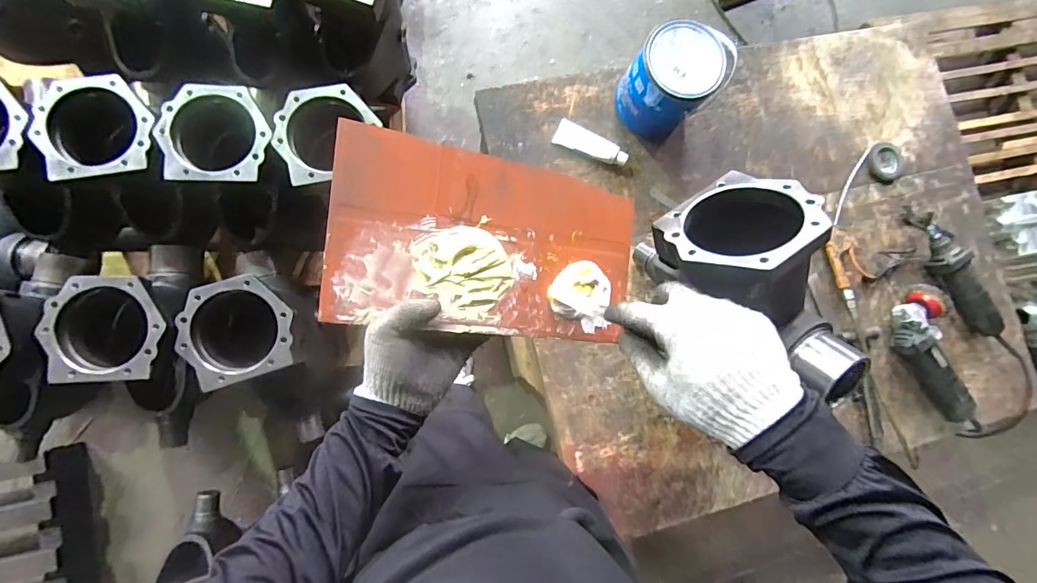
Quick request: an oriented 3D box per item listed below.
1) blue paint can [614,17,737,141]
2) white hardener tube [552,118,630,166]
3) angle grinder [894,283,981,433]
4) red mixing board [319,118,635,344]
[{"bbox_3d":[0.293,-0.406,0.892,0.153,0.161,0.164,40,81,-2],"label":"blue paint can"},{"bbox_3d":[0.149,-0.299,0.927,0.150,0.027,0.053,23,82,-5],"label":"white hardener tube"},{"bbox_3d":[0.876,0.161,0.962,0.108,0.066,0.336,-23,88,-9],"label":"angle grinder"},{"bbox_3d":[-0.027,-0.046,0.444,0.291,0.012,0.171,6,87,-15],"label":"red mixing board"}]

